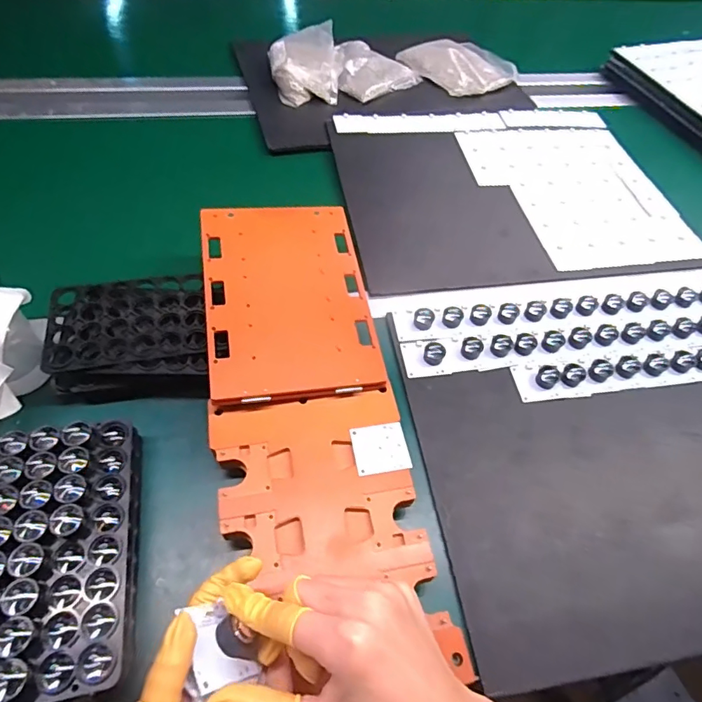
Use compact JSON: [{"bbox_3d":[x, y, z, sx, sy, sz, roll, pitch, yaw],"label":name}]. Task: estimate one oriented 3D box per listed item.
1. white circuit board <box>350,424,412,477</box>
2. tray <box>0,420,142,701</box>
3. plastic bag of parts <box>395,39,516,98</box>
[{"bbox_3d":[0.026,0.086,0.421,0.047,0.004,0.044,-7,58,-8],"label":"white circuit board"},{"bbox_3d":[-0.215,0.149,0.358,0.097,0.052,0.192,-7,56,-10],"label":"tray"},{"bbox_3d":[0.194,-0.523,0.862,0.155,0.023,0.181,-30,63,-23],"label":"plastic bag of parts"}]

